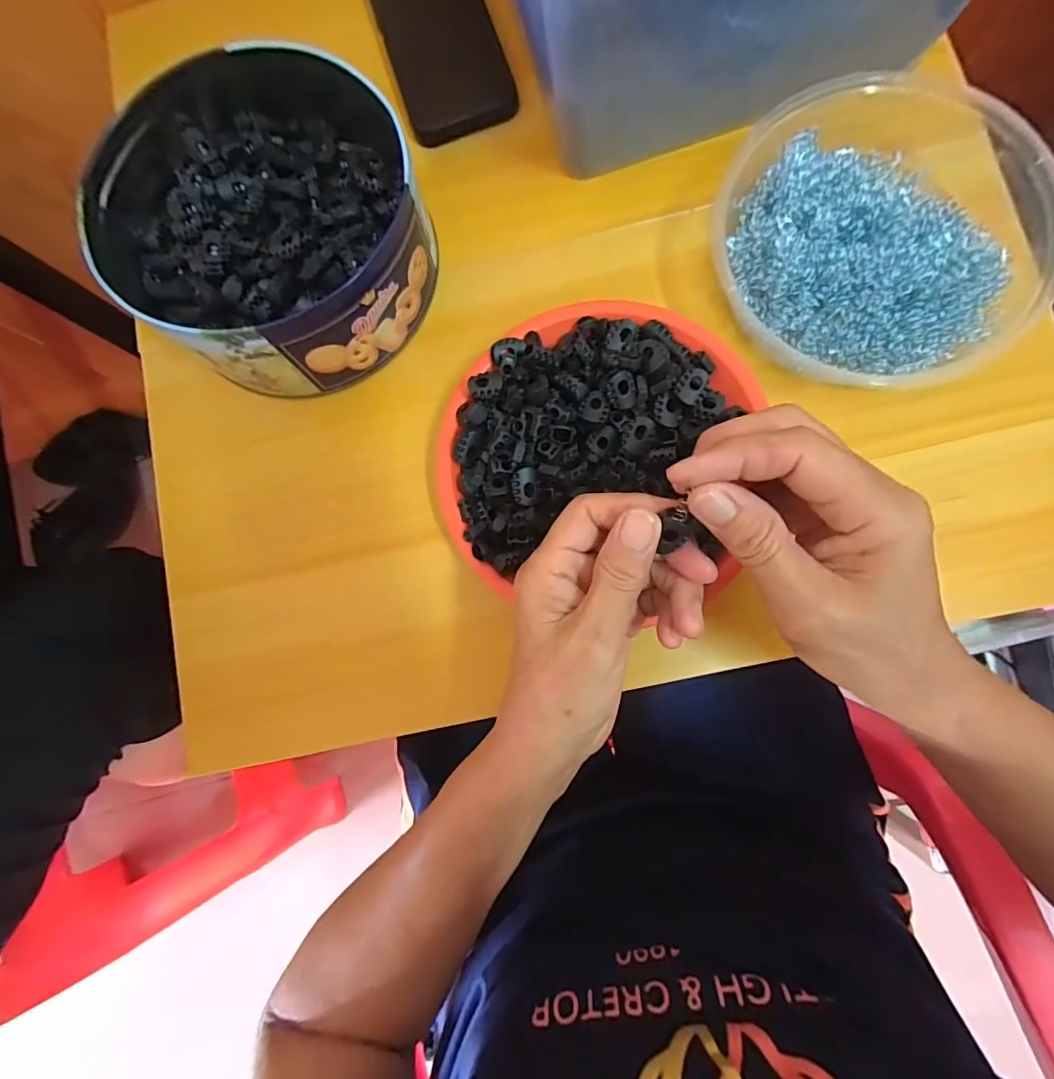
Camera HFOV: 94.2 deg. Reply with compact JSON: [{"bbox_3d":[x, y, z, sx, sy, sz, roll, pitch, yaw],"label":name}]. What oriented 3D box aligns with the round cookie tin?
[{"bbox_3d":[-0.172,-0.210,0.318,0.182,0.074,0.225,-33,82,0],"label":"round cookie tin"}]

